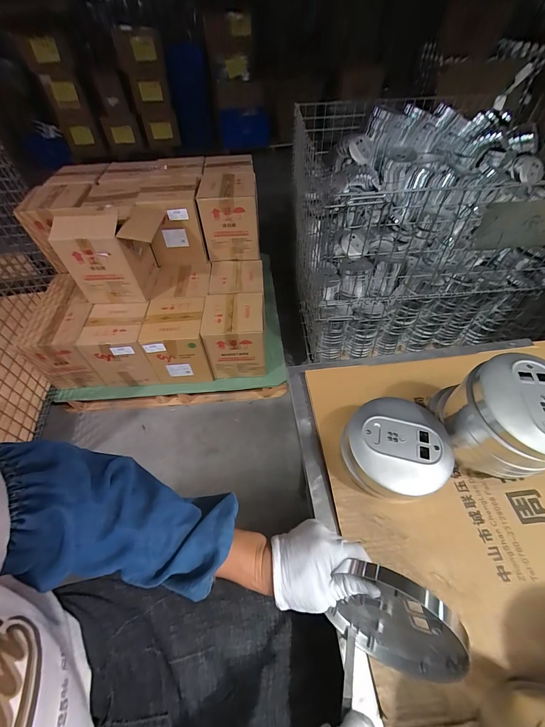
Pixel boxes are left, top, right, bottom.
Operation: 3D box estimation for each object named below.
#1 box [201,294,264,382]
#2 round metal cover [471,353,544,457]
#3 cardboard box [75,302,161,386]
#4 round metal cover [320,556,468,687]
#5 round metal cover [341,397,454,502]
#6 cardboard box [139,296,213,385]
[{"bbox_3d":[-0.148,-0.113,1.217,0.228,0.252,0.231,-2,52,1],"label":"box"},{"bbox_3d":[0.319,0.050,0.351,0.109,0.042,0.127,-6,52,-2],"label":"round metal cover"},{"bbox_3d":[-0.593,-0.073,1.192,0.234,0.260,0.215,-1,52,2],"label":"cardboard box"},{"bbox_3d":[0.122,0.255,0.284,0.110,0.122,0.017,23,30,22],"label":"round metal cover"},{"bbox_3d":[0.177,0.119,0.412,0.145,0.063,0.126,-24,54,-15],"label":"round metal cover"},{"bbox_3d":[-0.374,-0.095,1.198,0.215,0.250,0.230,-5,52,-1],"label":"cardboard box"}]

